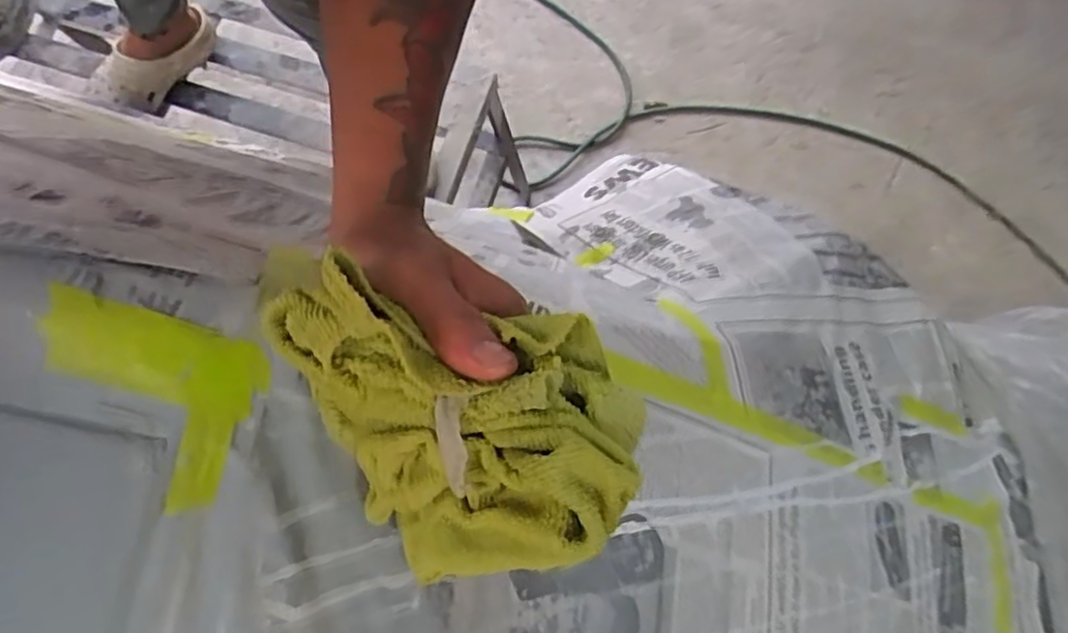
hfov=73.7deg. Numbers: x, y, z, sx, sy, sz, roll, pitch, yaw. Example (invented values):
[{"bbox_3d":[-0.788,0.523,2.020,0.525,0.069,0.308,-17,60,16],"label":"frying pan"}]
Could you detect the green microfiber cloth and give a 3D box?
[{"bbox_3d":[-0.036,0.043,0.264,0.141,0.086,0.095,8,74,3],"label":"green microfiber cloth"}]

